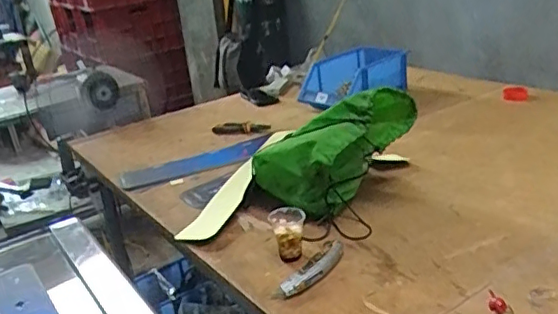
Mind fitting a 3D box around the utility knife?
[{"bbox_3d":[0.062,0.184,0.956,0.051,0.019,0.168,11,29,36],"label":"utility knife"}]

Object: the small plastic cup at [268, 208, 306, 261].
[{"bbox_3d":[0.017,0.136,1.018,0.061,0.071,0.066,-6,23,3],"label":"small plastic cup"}]

